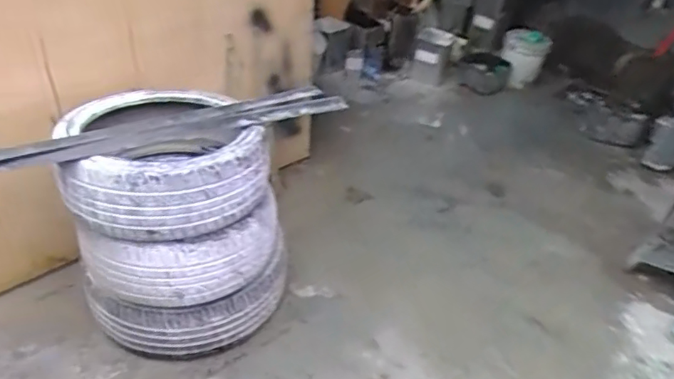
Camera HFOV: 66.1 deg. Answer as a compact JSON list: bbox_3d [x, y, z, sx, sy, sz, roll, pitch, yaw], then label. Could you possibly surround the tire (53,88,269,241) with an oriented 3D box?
[{"bbox_3d":[-0.525,-0.089,1.551,0.540,0.222,0.519,3,37,-2],"label":"tire"}]

